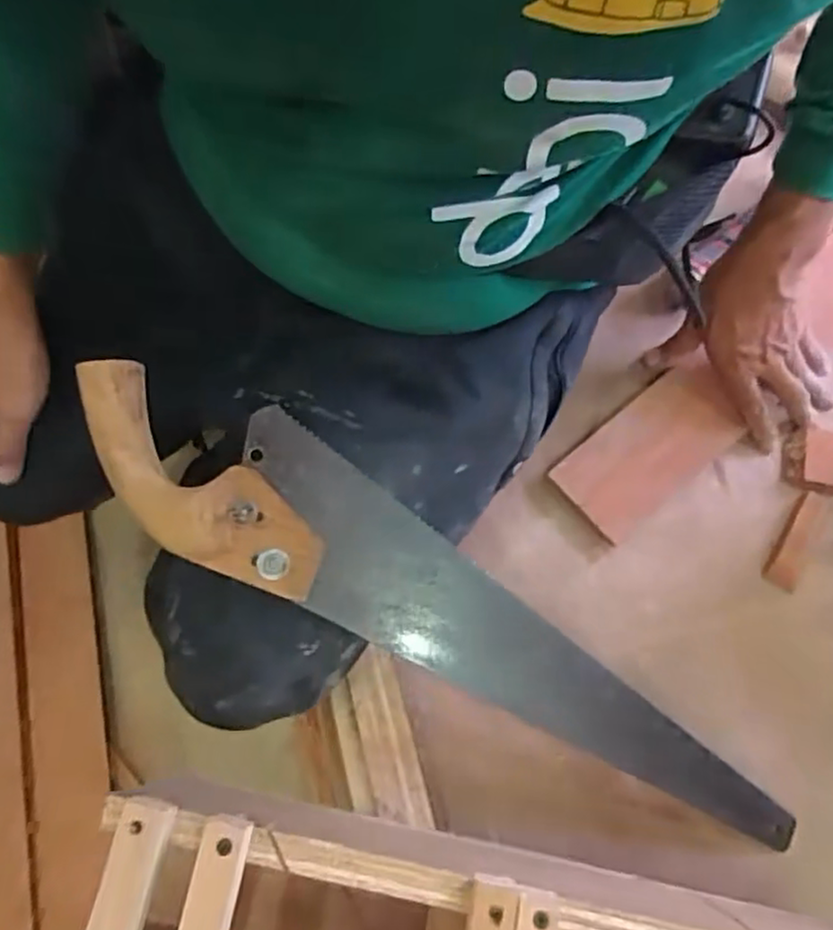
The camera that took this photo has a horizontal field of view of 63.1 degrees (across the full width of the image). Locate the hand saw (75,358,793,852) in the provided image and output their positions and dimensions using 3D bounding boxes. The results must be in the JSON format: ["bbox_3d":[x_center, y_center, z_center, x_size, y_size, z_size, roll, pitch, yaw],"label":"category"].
[{"bbox_3d":[0.026,0.101,0.443,0.533,0.015,0.097,33,71,-9],"label":"hand saw"}]

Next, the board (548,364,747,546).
[{"bbox_3d":[0.206,-0.016,0.595,0.174,0.007,0.083,-40,77,-11],"label":"board"}]

